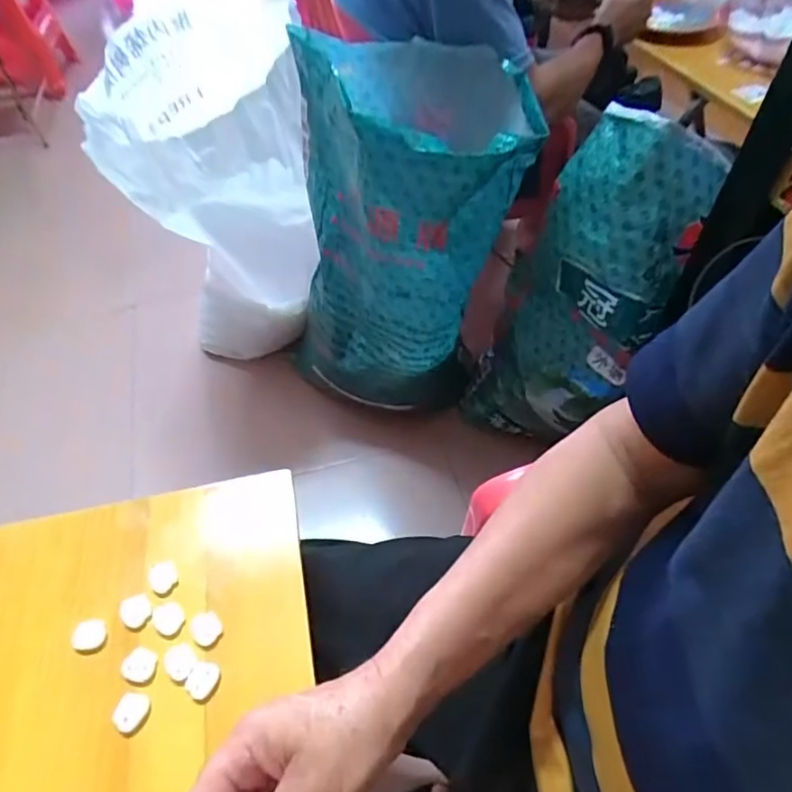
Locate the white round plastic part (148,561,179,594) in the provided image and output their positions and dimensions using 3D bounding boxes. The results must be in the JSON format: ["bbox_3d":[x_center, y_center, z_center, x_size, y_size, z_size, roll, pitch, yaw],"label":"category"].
[{"bbox_3d":[-0.182,0.141,0.429,0.021,0.004,0.023,-1,52,1],"label":"white round plastic part"}]

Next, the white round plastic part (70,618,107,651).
[{"bbox_3d":[-0.225,0.175,0.402,0.023,0.006,0.020,-6,52,-2],"label":"white round plastic part"}]

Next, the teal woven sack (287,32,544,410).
[{"bbox_3d":[0.016,-0.244,0.928,0.363,0.574,0.303,7,52,8],"label":"teal woven sack"}]

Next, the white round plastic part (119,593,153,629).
[{"bbox_3d":[-0.196,0.161,0.413,0.020,0.007,0.021,-1,52,1],"label":"white round plastic part"}]

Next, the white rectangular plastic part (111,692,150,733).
[{"bbox_3d":[-0.180,0.214,0.371,0.019,0.005,0.022,11,53,11],"label":"white rectangular plastic part"}]

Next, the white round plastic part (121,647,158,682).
[{"bbox_3d":[-0.182,0.190,0.388,0.023,0.004,0.021,-1,52,1],"label":"white round plastic part"}]

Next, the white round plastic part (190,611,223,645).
[{"bbox_3d":[-0.138,0.168,0.399,0.020,0.004,0.022,-1,52,1],"label":"white round plastic part"}]

